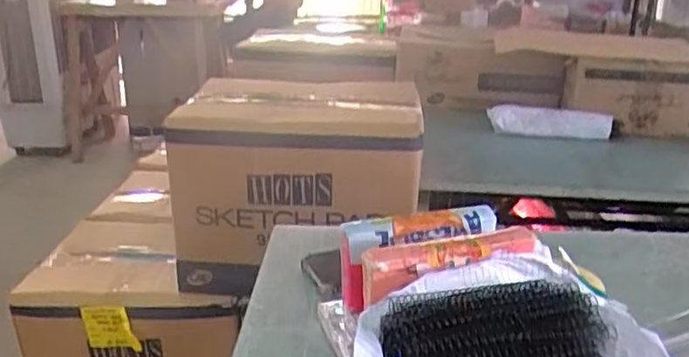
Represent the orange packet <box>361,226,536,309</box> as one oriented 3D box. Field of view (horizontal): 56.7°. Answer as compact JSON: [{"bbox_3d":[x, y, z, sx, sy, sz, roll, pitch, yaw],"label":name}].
[{"bbox_3d":[0.088,0.068,0.564,0.173,0.025,0.049,-13,26,-28],"label":"orange packet"}]

